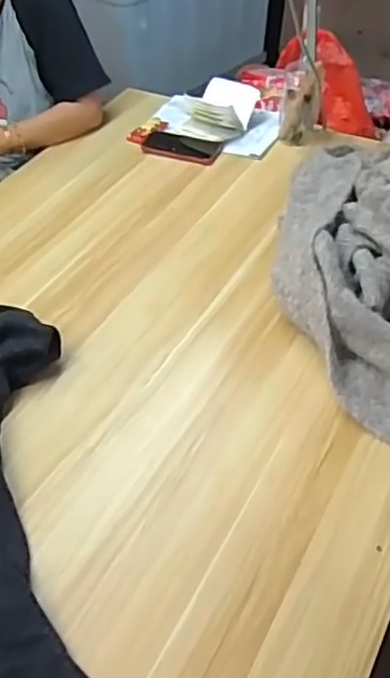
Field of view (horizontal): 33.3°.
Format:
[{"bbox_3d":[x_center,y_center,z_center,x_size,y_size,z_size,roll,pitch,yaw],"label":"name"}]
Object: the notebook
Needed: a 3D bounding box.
[{"bbox_3d":[0.057,-0.525,1.471,0.152,0.072,0.192,10,47,15],"label":"notebook"}]

